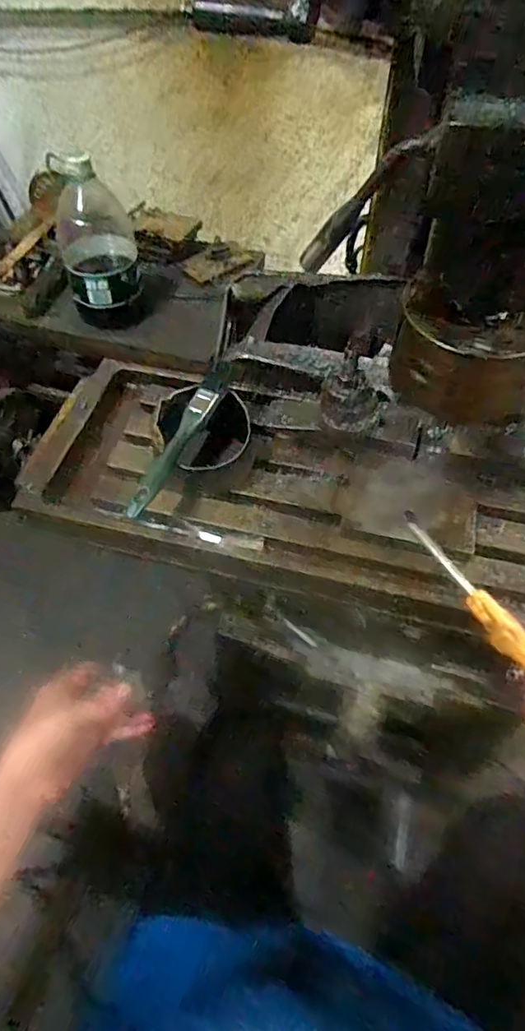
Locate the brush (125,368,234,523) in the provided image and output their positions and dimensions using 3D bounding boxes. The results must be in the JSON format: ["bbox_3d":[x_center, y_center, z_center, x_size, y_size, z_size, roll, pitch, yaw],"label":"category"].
[{"bbox_3d":[-0.079,-0.078,0.551,0.026,0.020,0.191,18,59,12],"label":"brush"}]

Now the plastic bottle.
[{"bbox_3d":[-0.380,-0.632,1.264,0.172,0.301,0.152,-14,58,-9],"label":"plastic bottle"}]

